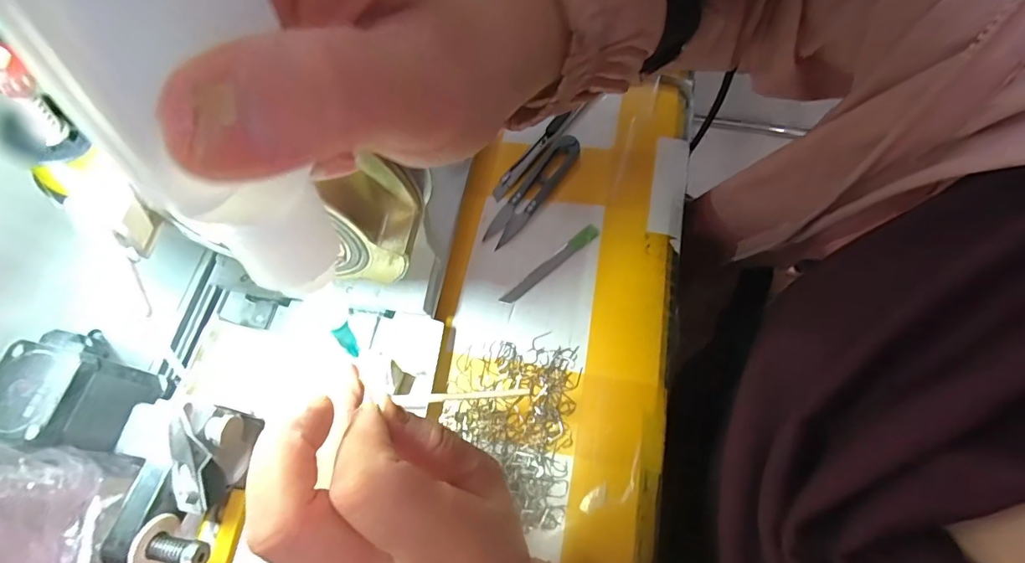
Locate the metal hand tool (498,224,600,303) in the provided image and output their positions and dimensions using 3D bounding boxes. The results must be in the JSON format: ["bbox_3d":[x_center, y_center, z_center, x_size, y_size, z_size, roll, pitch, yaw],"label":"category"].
[{"bbox_3d":[0.026,-0.012,0.334,0.082,0.006,0.011,-38,67,-11],"label":"metal hand tool"}]

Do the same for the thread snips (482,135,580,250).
[{"bbox_3d":[0.015,-0.066,0.354,0.022,0.008,0.097,37,85,12],"label":"thread snips"}]

